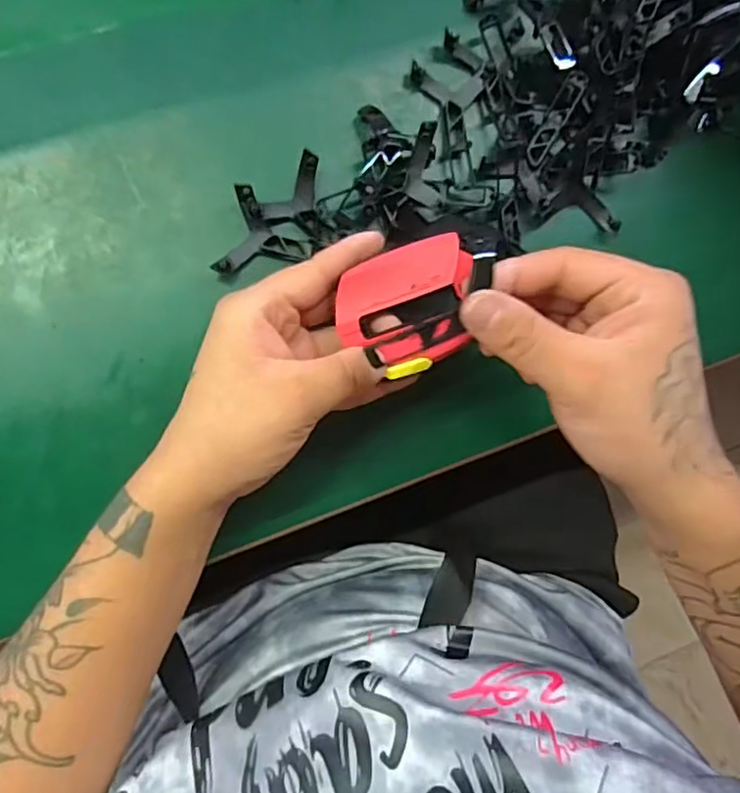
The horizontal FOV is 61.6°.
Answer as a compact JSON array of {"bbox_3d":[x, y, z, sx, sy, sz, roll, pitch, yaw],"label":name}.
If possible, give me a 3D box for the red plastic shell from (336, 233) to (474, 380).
[{"bbox_3d":[0.021,-0.046,0.330,0.071,0.026,0.060,-22,102,5],"label":"red plastic shell"}]

